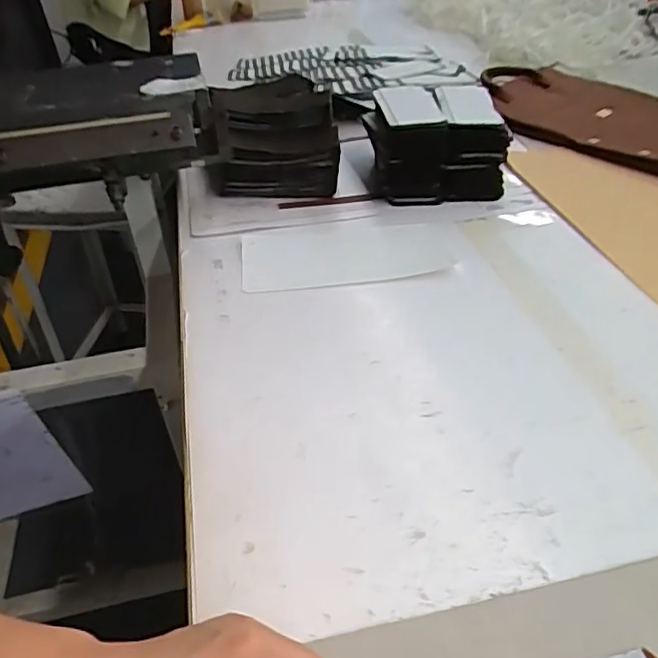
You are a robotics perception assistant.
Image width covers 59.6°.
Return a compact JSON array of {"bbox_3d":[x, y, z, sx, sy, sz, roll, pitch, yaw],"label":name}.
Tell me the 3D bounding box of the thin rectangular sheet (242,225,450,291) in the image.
[{"bbox_3d":[0.022,-0.088,0.653,0.239,0.011,0.122,-5,39,-2],"label":"thin rectangular sheet"}]

